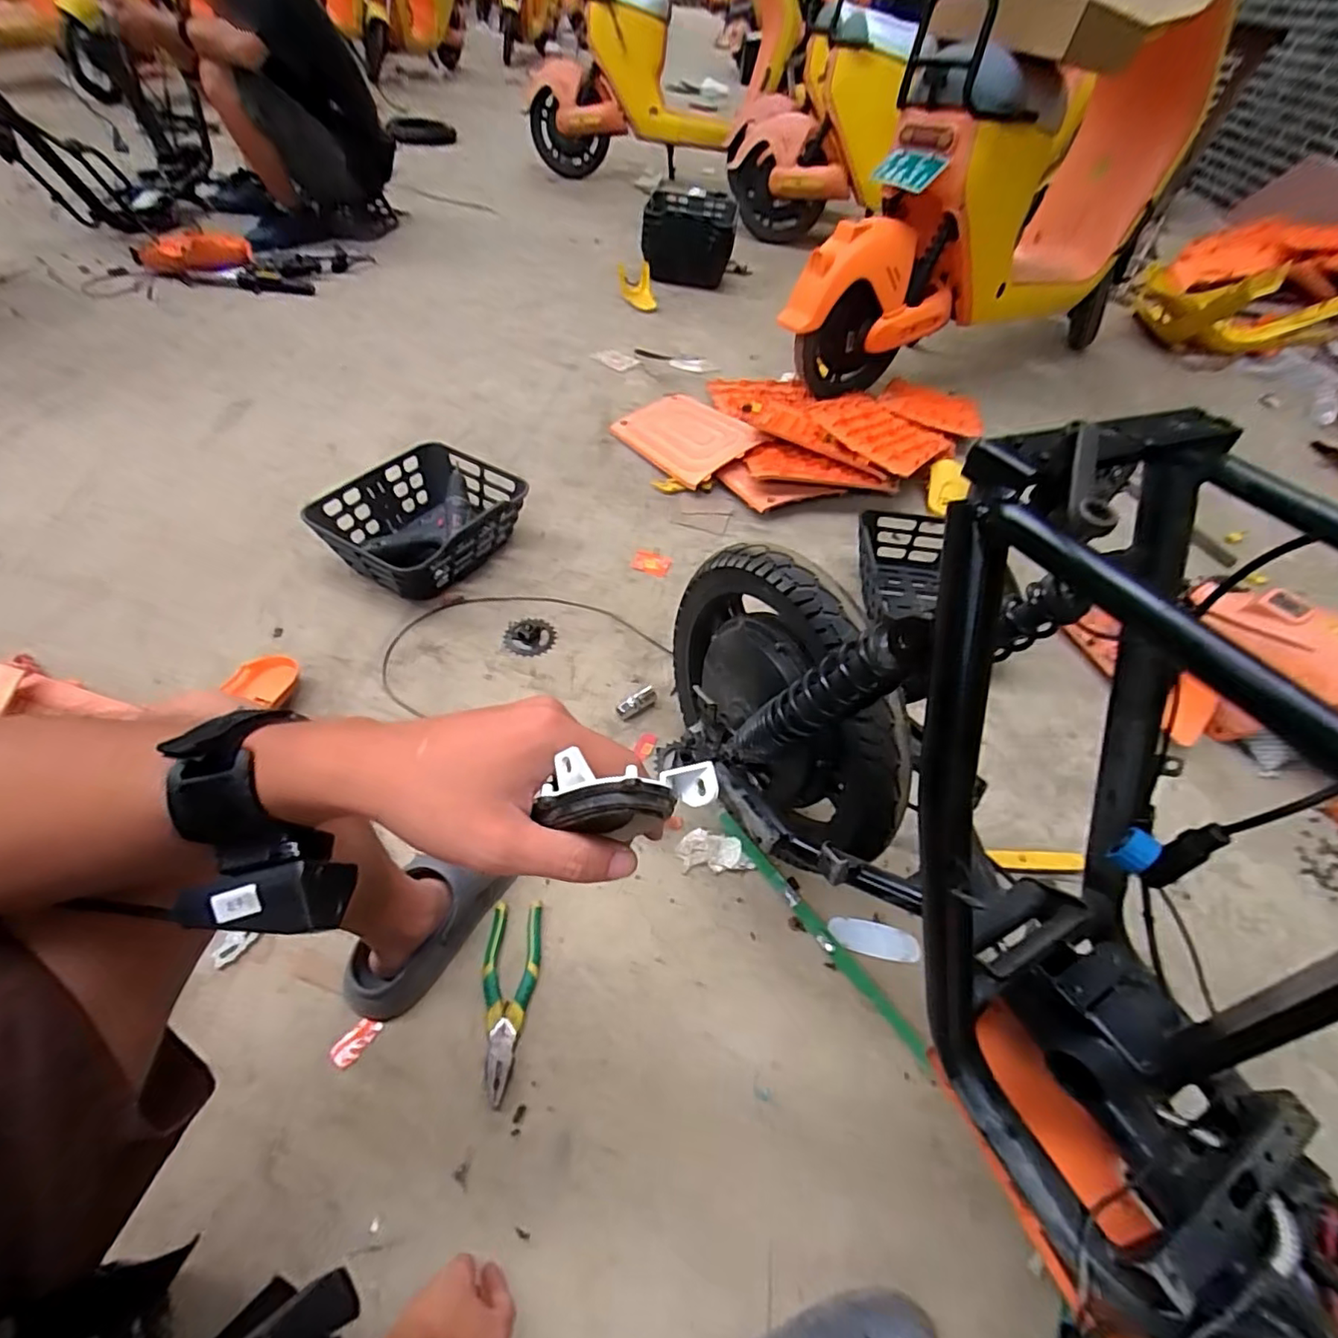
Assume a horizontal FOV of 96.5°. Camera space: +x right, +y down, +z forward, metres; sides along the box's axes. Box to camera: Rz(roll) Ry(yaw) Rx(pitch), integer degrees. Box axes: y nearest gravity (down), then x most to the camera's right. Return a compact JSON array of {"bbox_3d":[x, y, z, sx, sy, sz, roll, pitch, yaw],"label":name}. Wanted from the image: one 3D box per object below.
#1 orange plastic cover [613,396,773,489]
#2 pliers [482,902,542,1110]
[{"bbox_3d":[0.041,-0.574,1.453,0.251,0.030,0.361,-34,55,-16],"label":"orange plastic cover"},{"bbox_3d":[-0.178,0.362,0.665,0.058,0.019,0.195,1,51,-4],"label":"pliers"}]

